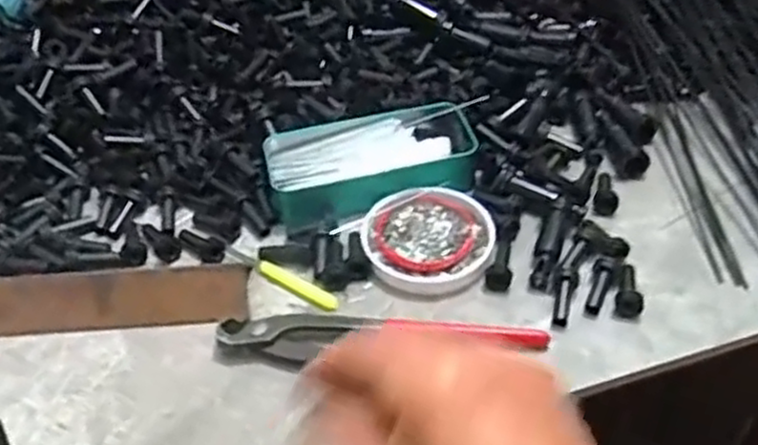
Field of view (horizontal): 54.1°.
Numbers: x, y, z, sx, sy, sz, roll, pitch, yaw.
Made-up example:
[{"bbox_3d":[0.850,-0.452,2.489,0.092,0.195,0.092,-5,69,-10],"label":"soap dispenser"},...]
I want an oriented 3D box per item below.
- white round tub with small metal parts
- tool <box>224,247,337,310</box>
[{"bbox_3d":[0.035,0.010,0.521,0.088,0.013,0.089,-1,49,2],"label":"white round tub with small metal parts"},{"bbox_3d":[-0.068,0.037,0.501,0.095,0.013,0.013,24,51,26],"label":"tool"}]

